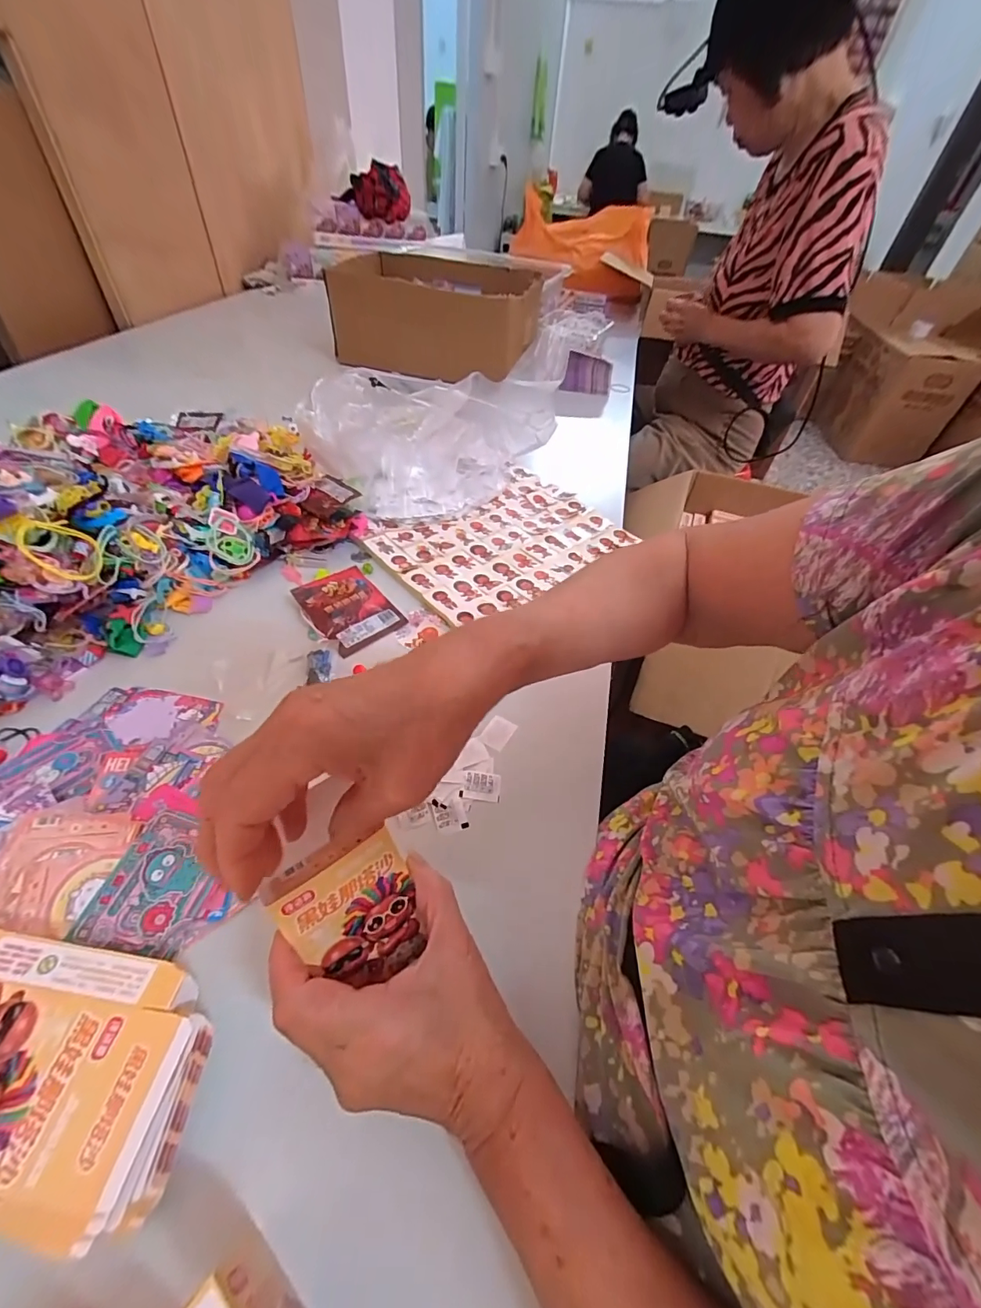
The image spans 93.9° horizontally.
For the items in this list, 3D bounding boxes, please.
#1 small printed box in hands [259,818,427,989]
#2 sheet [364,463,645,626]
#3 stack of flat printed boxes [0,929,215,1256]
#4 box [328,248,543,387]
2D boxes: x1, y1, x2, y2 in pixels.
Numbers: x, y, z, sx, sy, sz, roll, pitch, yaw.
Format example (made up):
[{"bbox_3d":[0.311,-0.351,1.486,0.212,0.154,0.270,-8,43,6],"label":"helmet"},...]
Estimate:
[{"bbox_3d":[-0.075,0.140,0.253,0.065,0.086,0.021,-25,21,-27],"label":"small printed box in hands"},{"bbox_3d":[0.012,-0.153,0.585,0.292,0.010,0.204,-31,58,-29],"label":"sheet"},{"bbox_3d":[-0.217,0.200,0.225,0.147,0.047,0.090,10,48,3],"label":"stack of flat printed boxes"},{"bbox_3d":[-0.101,-0.715,0.974,0.384,0.159,0.282,14,49,6],"label":"box"}]

